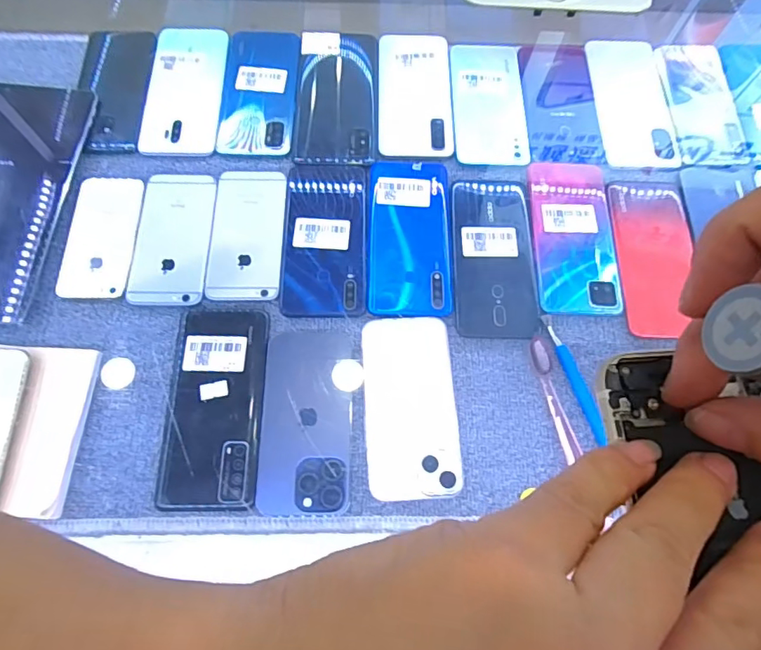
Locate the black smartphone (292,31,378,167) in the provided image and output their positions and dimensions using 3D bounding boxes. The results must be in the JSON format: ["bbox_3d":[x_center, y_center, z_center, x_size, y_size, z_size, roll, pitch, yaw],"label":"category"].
[{"bbox_3d":[-0.045,-0.239,0.526,0.080,0.009,0.173,2,69,-1],"label":"black smartphone"}]

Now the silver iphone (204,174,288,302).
[{"bbox_3d":[-0.123,-0.087,0.468,0.065,0.004,0.134,2,69,-1],"label":"silver iphone"}]

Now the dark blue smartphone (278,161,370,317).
[{"bbox_3d":[-0.050,-0.083,0.467,0.075,0.005,0.154,0,69,-1],"label":"dark blue smartphone"}]

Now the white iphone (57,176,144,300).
[{"bbox_3d":[-0.257,-0.082,0.462,0.061,0.010,0.121,2,69,-1],"label":"white iphone"}]

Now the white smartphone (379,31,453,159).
[{"bbox_3d":[0.037,-0.245,0.529,0.076,0.004,0.160,1,69,-1],"label":"white smartphone"}]

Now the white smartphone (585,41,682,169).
[{"bbox_3d":[0.265,-0.236,0.531,0.075,0.005,0.168,-1,69,-2],"label":"white smartphone"}]

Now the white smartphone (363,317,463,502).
[{"bbox_3d":[0.024,0.064,0.414,0.073,0.004,0.148,-3,69,-2],"label":"white smartphone"}]

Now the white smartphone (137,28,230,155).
[{"bbox_3d":[-0.202,-0.248,0.525,0.076,0.006,0.164,1,69,-1],"label":"white smartphone"}]

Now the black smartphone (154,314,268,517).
[{"bbox_3d":[-0.134,0.062,0.412,0.075,0.008,0.165,0,69,-1],"label":"black smartphone"}]

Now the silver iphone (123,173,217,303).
[{"bbox_3d":[-0.191,-0.082,0.469,0.066,0.008,0.134,2,69,-1],"label":"silver iphone"}]

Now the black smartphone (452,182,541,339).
[{"bbox_3d":[0.104,-0.065,0.466,0.073,0.009,0.156,1,69,-1],"label":"black smartphone"}]

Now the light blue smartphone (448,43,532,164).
[{"bbox_3d":[0.113,-0.234,0.526,0.074,0.004,0.154,0,69,-1],"label":"light blue smartphone"}]

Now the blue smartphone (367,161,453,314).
[{"bbox_3d":[0.027,-0.085,0.471,0.076,0.008,0.162,1,69,-1],"label":"blue smartphone"}]

